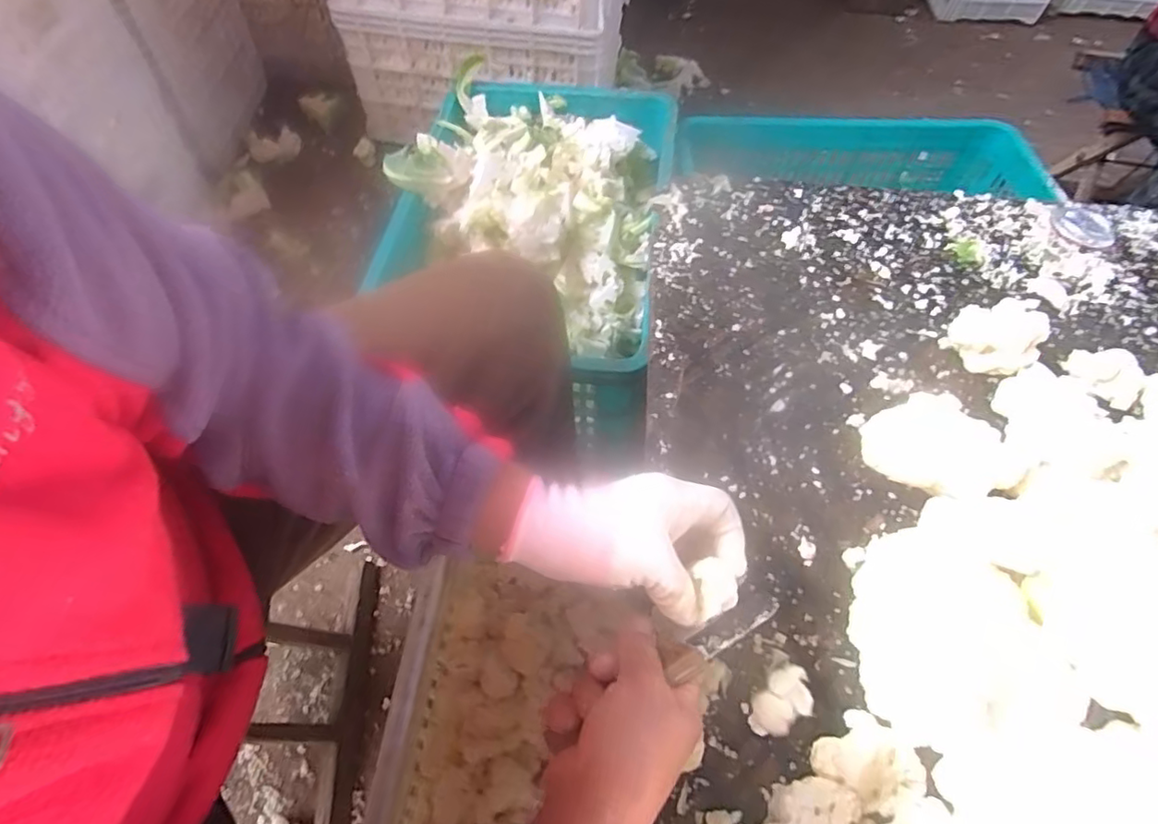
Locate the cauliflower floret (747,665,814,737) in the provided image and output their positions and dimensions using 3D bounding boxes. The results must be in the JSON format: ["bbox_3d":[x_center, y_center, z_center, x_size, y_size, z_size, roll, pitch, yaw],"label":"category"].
[{"bbox_3d":[0.128,0.183,0.377,0.041,0.030,0.029,-30,63,-18],"label":"cauliflower floret"}]

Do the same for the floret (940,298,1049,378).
[{"bbox_3d":[0.365,-0.065,0.522,0.058,0.054,0.067,-36,66,-21],"label":"floret"}]

